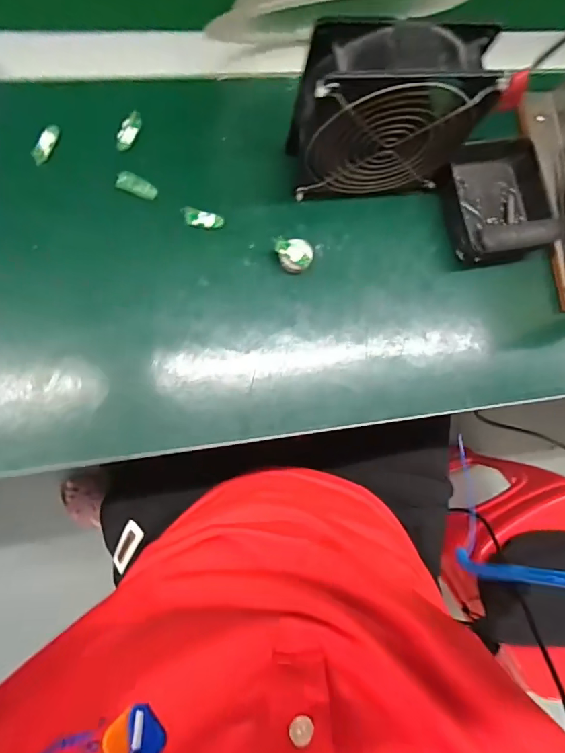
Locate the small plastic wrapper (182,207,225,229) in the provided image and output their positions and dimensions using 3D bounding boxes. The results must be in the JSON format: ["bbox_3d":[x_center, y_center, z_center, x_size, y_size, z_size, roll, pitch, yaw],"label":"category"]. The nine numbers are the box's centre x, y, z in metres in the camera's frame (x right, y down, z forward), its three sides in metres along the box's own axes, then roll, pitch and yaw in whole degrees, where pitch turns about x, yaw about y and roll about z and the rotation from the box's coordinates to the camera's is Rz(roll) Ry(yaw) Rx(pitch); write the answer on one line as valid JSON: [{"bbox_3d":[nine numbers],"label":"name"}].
[{"bbox_3d":[-0.062,-0.123,0.352,0.033,0.004,0.014,12,79,-7],"label":"small plastic wrapper"}]

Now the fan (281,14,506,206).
[{"bbox_3d":[0.067,-0.184,0.320,0.130,0.117,0.057,-7,82,-10],"label":"fan"}]

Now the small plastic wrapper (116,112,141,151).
[{"bbox_3d":[-0.120,-0.192,0.352,0.013,0.004,0.031,23,78,-5],"label":"small plastic wrapper"}]

